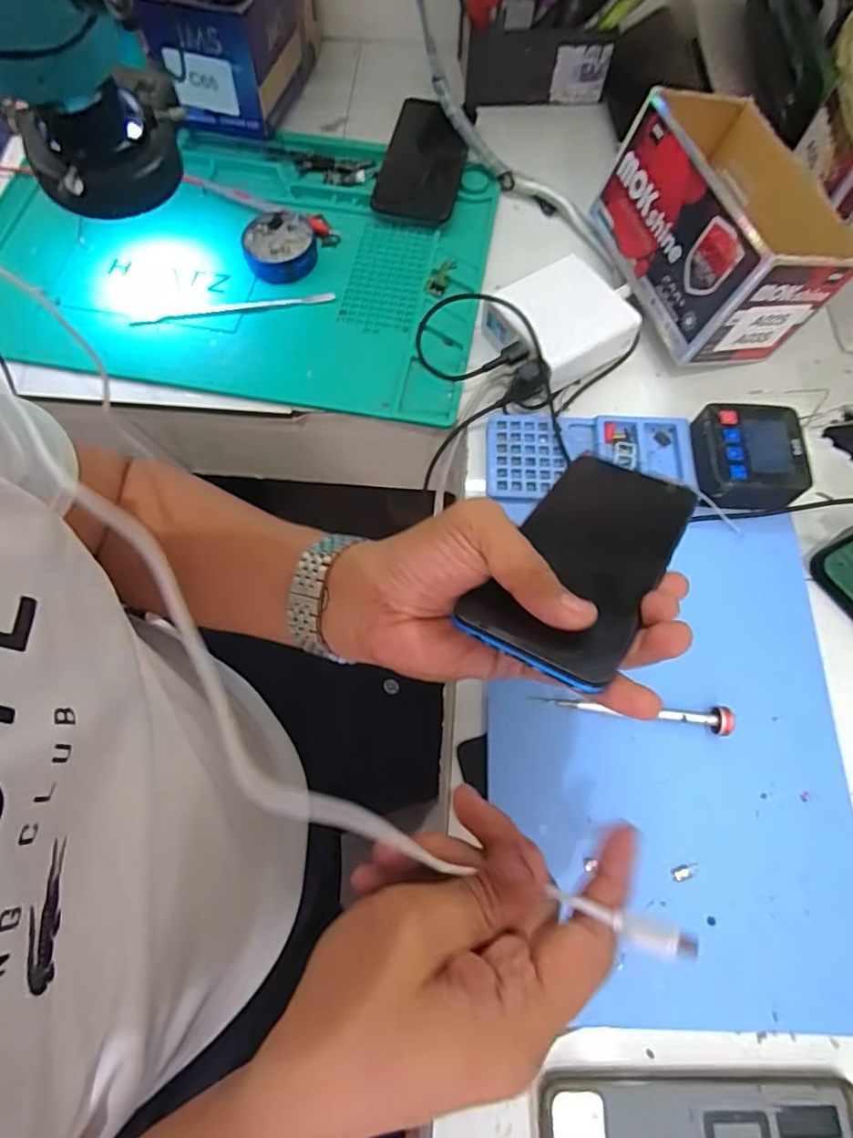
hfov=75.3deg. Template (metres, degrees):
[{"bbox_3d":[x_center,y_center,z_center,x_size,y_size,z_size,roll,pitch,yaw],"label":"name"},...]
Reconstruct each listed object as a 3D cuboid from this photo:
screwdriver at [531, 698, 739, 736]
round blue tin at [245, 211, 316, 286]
[{"bbox_3d":[0.130,0.086,0.348,0.123,0.015,0.016,10,70,3],"label":"screwdriver"},{"bbox_3d":[-0.126,-0.279,0.480,0.058,0.018,0.065,-8,70,-3],"label":"round blue tin"}]

